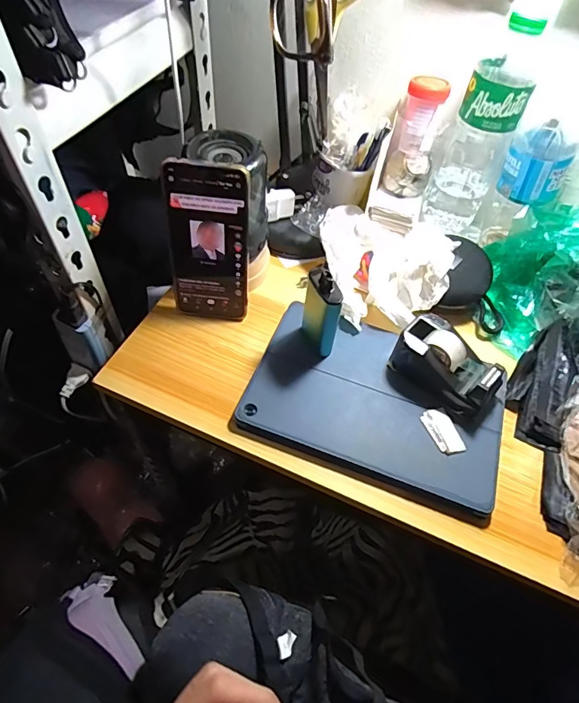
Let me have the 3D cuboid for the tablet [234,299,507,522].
[{"bbox_3d":[0.084,0.046,0.427,0.237,0.011,0.152,19,56,9],"label":"tablet"}]

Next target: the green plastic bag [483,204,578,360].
[{"bbox_3d":[0.270,-0.095,0.476,0.097,0.076,0.188,38,103,20],"label":"green plastic bag"}]

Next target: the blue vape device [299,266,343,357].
[{"bbox_3d":[0.029,-0.040,0.420,0.017,0.092,0.046,-28,62,-21],"label":"blue vape device"}]

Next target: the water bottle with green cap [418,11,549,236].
[{"bbox_3d":[0.202,-0.225,0.462,0.060,0.206,0.059,28,58,15],"label":"water bottle with green cap"}]

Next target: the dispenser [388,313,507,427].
[{"bbox_3d":[0.154,0.016,0.423,0.103,0.044,0.057,36,60,19],"label":"dispenser"}]

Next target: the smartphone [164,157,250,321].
[{"bbox_3d":[-0.079,-0.100,0.432,0.075,0.165,0.007,6,42,-1],"label":"smartphone"}]

